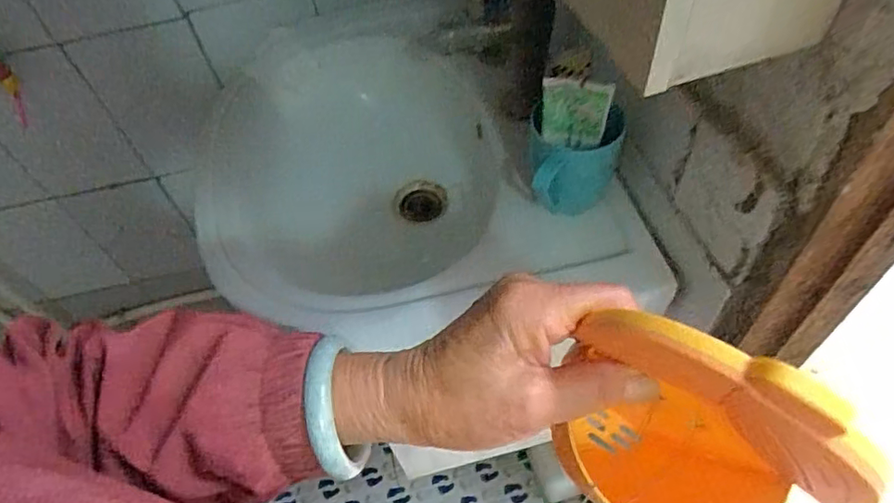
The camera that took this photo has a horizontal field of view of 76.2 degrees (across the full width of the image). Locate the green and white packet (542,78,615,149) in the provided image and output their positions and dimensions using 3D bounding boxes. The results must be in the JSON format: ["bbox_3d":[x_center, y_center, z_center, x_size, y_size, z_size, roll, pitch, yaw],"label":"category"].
[{"bbox_3d":[0.113,-0.120,0.504,0.056,0.091,0.004,1,65,9],"label":"green and white packet"}]

